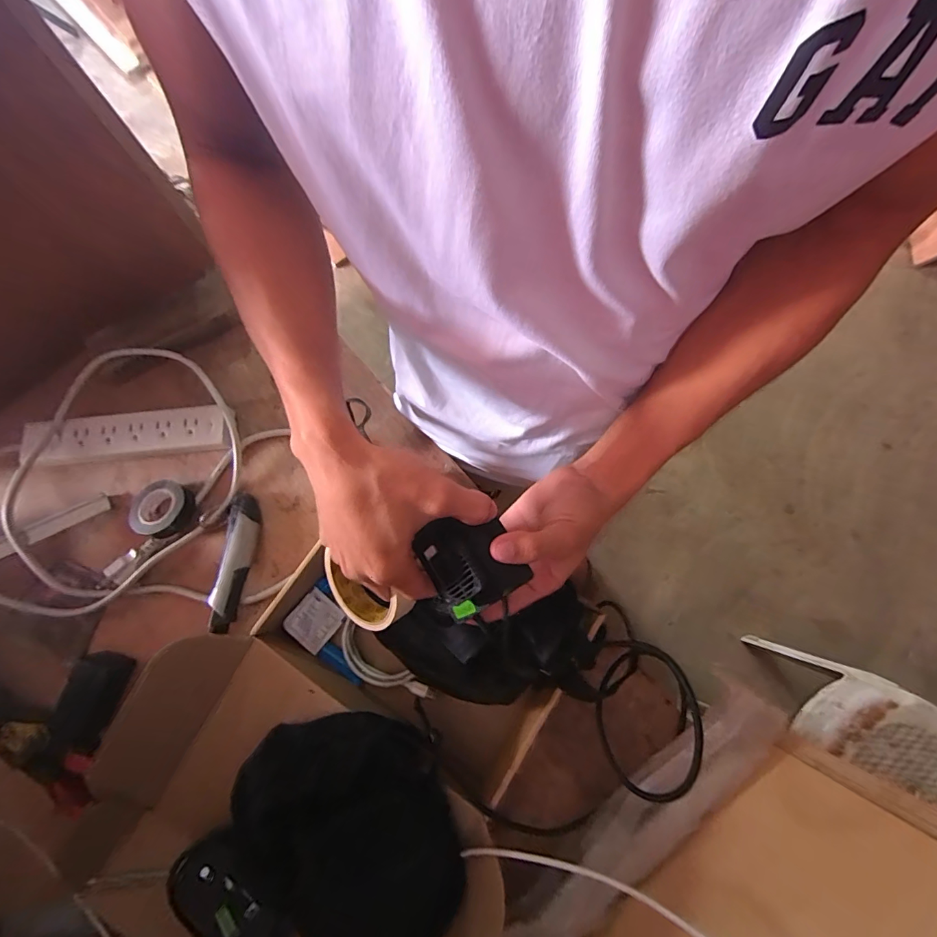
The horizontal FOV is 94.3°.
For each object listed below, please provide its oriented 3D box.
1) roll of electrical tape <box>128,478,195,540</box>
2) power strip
[{"bbox_3d":[-0.339,0.046,0.485,0.062,0.026,0.063,0,76,1],"label":"roll of electrical tape"},{"bbox_3d":[-0.390,-0.038,0.503,0.228,0.027,0.050,-6,76,-1],"label":"power strip"}]

